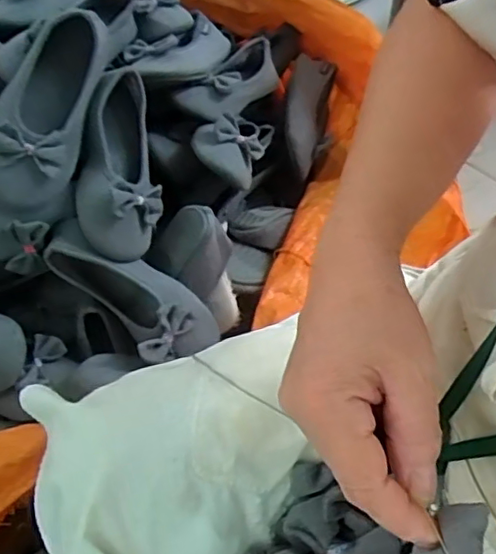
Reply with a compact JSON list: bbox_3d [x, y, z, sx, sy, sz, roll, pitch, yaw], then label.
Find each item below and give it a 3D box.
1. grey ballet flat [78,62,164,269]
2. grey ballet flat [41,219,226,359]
[{"bbox_3d":[-0.155,-0.134,0.699,0.096,0.075,0.224,-5,67,-2],"label":"grey ballet flat"},{"bbox_3d":[-0.141,0.023,0.689,0.226,0.076,0.099,34,60,0],"label":"grey ballet flat"}]

